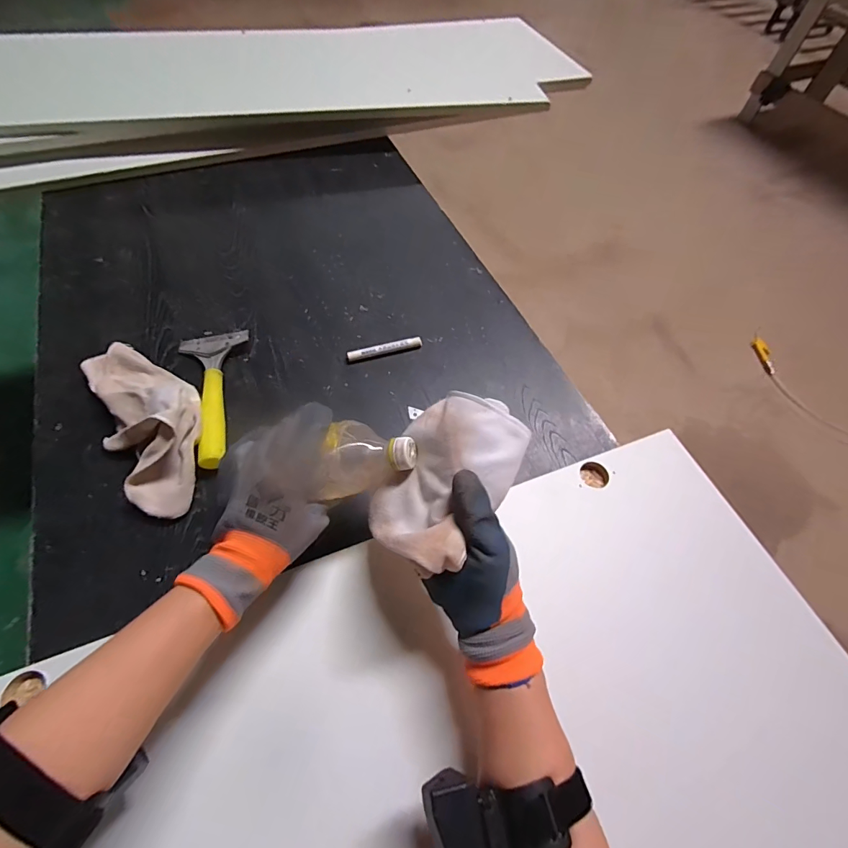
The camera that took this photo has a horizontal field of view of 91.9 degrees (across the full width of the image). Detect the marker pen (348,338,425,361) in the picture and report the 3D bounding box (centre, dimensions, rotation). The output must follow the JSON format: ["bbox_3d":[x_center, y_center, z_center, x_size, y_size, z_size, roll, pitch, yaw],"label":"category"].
[{"bbox_3d":[-0.056,-0.107,0.594,0.110,0.014,0.013,-14,61,-12],"label":"marker pen"}]

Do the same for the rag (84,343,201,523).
[{"bbox_3d":[-0.334,-0.014,0.487,0.112,0.074,0.260,-26,64,-19],"label":"rag"}]

